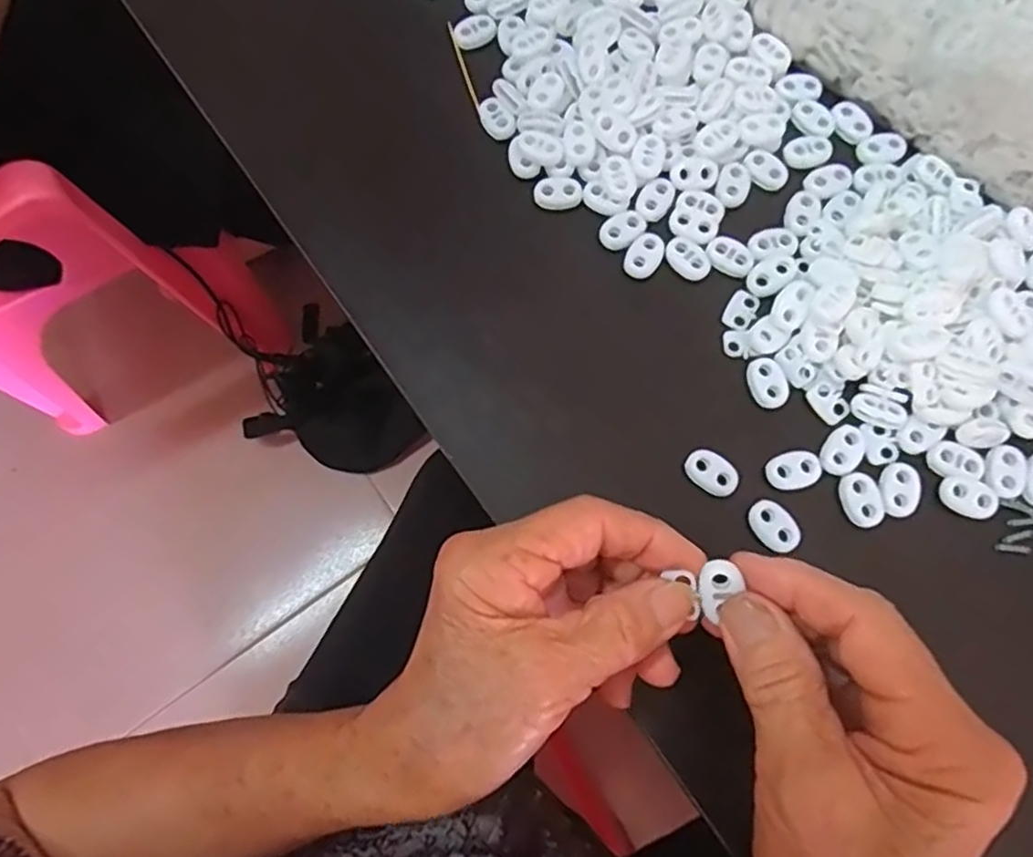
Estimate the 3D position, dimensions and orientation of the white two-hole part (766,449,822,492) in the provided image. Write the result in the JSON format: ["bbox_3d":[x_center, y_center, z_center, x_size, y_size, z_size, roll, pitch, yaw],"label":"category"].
[{"bbox_3d":[0.116,0.017,0.286,0.023,0.004,0.016,-17,75,-3],"label":"white two-hole part"}]

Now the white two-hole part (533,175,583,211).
[{"bbox_3d":[0.020,-0.112,0.324,0.022,0.004,0.016,-4,75,0],"label":"white two-hole part"}]

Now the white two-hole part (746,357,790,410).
[{"bbox_3d":[0.109,-0.021,0.296,0.016,0.004,0.023,-20,75,-4],"label":"white two-hole part"}]

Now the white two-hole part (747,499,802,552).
[{"bbox_3d":[0.106,0.040,0.280,0.016,0.004,0.023,-39,78,-9],"label":"white two-hole part"}]

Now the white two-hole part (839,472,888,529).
[{"bbox_3d":[0.143,0.029,0.283,0.017,0.004,0.023,-19,75,-4],"label":"white two-hole part"}]

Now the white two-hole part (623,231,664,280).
[{"bbox_3d":[0.059,-0.080,0.313,0.015,0.004,0.022,24,77,7],"label":"white two-hole part"}]

